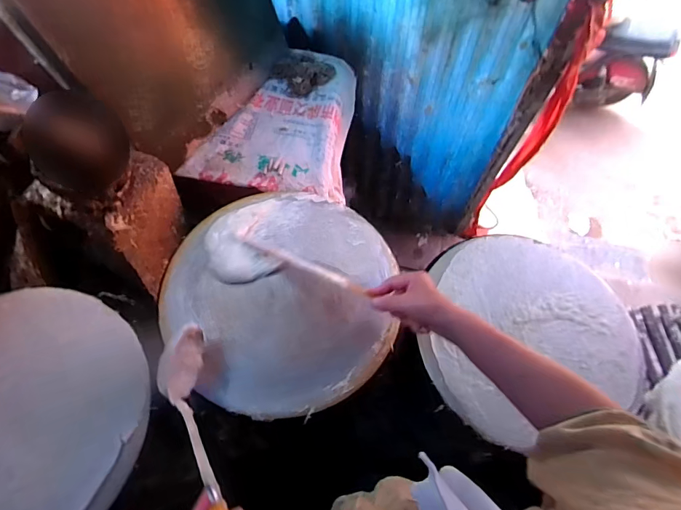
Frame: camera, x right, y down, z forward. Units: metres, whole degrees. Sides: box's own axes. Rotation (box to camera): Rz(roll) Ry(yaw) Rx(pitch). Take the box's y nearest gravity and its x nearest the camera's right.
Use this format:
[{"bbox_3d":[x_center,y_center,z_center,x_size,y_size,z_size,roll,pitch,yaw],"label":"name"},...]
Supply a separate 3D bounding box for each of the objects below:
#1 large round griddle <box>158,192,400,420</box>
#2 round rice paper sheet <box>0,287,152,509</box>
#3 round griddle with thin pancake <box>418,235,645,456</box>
[{"bbox_3d":[-0.088,0.046,0.642,0.356,0.056,0.367,1,64,-2],"label":"large round griddle"},{"bbox_3d":[-0.453,0.219,0.536,0.360,0.031,0.357,1,64,-2],"label":"round rice paper sheet"},{"bbox_3d":[0.317,0.119,0.684,0.378,0.044,0.359,1,64,-2],"label":"round griddle with thin pancake"}]

